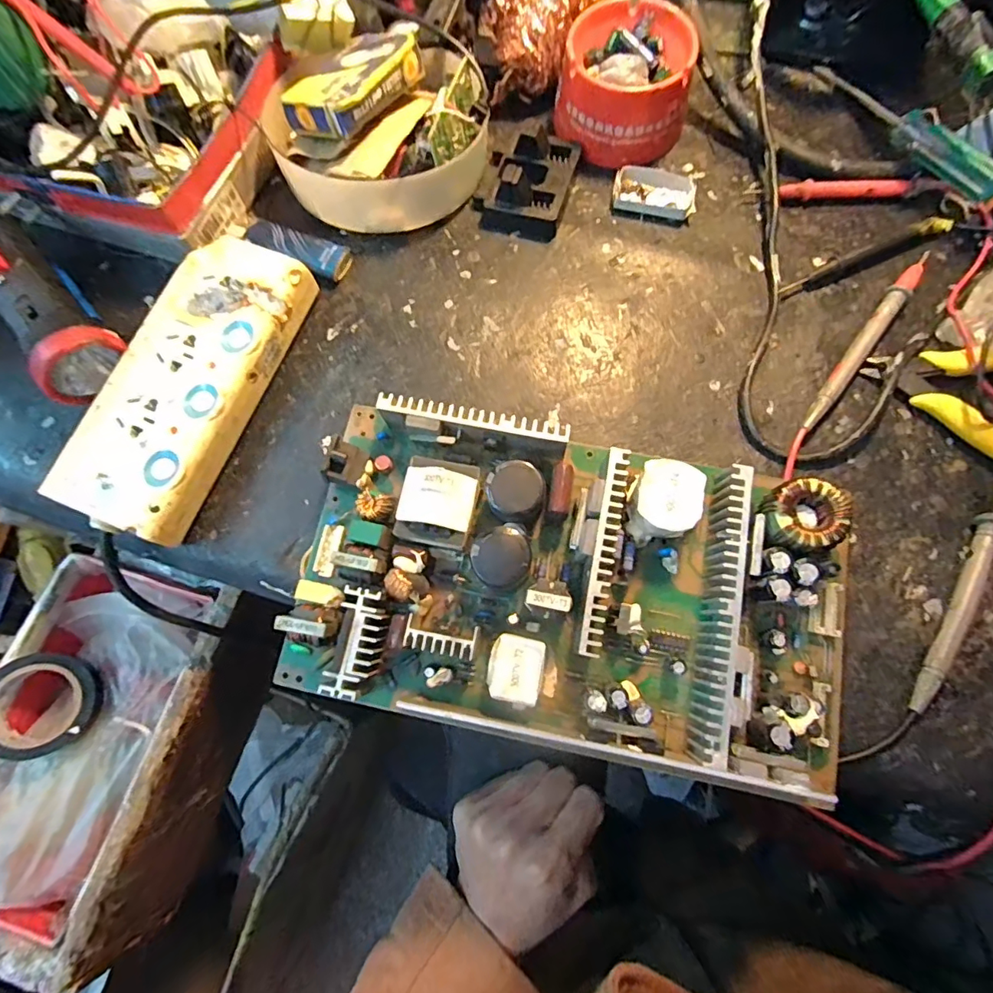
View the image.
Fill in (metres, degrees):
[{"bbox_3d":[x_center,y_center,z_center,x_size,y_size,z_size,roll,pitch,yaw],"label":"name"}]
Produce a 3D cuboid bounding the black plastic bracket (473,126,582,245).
[{"bbox_3d":[0.018,-0.205,0.328,0.058,0.025,0.070,17,77,6],"label":"black plastic bracket"}]

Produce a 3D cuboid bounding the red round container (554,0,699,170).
[{"bbox_3d":[0.083,-0.266,0.332,0.084,0.045,0.087,13,76,5],"label":"red round container"}]

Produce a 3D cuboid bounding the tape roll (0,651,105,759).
[{"bbox_3d":[-0.295,0.134,0.332,0.065,0.016,0.061,7,74,-27],"label":"tape roll"}]

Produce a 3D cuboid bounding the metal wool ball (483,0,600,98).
[{"bbox_3d":[0.027,-0.306,0.333,0.062,0.048,0.065,0,75,2],"label":"metal wool ball"}]

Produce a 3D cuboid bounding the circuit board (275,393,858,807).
[{"bbox_3d":[0.038,0.043,0.257,0.270,0.035,0.150,10,76,4],"label":"circuit board"}]

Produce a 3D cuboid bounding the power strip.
[{"bbox_3d":[-0.171,-0.063,0.292,0.066,0.035,0.170,22,77,7],"label":"power strip"}]

